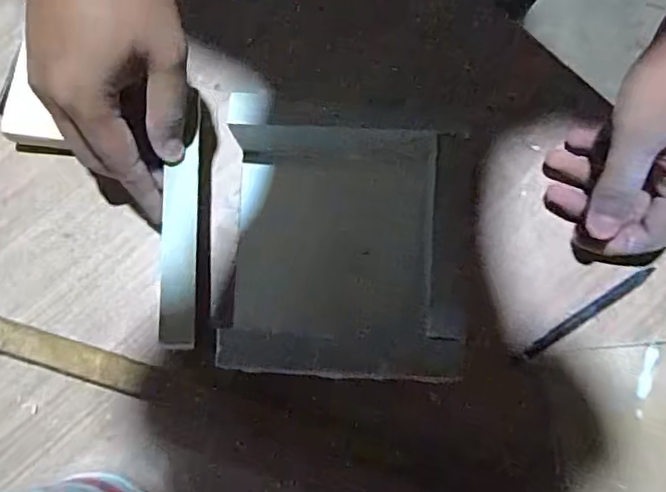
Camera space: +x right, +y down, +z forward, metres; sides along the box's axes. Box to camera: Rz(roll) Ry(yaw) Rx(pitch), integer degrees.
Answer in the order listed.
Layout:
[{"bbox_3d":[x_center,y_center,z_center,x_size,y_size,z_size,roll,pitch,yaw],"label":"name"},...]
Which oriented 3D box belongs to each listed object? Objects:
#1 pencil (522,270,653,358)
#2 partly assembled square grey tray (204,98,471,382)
[{"bbox_3d":[0.154,0.040,0.349,0.092,0.005,0.009,-33,78,-6],"label":"pencil"},{"bbox_3d":[0.008,-0.002,0.364,0.149,0.034,0.158,3,77,2],"label":"partly assembled square grey tray"}]

